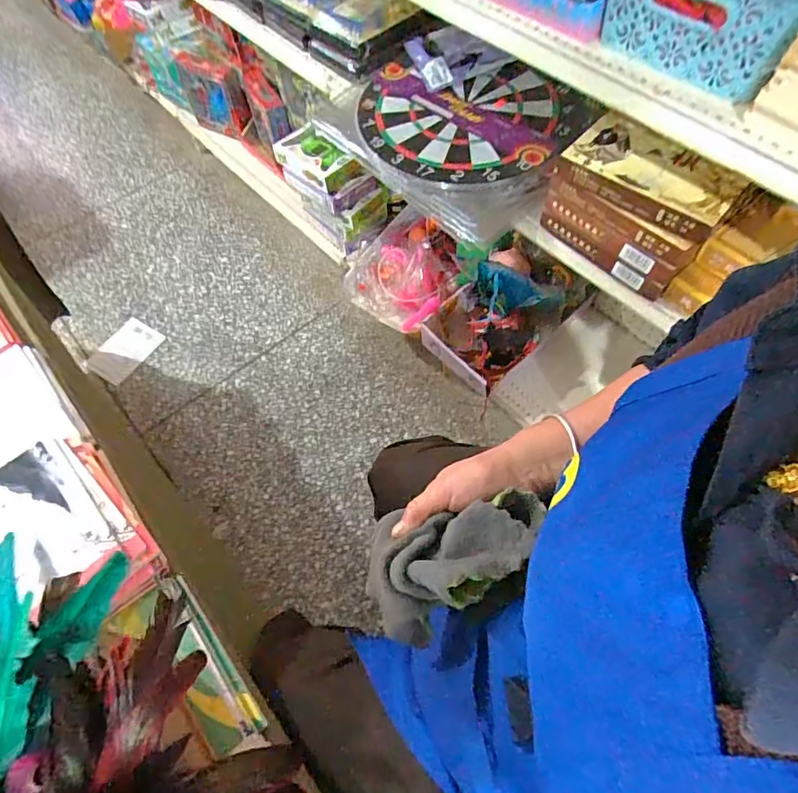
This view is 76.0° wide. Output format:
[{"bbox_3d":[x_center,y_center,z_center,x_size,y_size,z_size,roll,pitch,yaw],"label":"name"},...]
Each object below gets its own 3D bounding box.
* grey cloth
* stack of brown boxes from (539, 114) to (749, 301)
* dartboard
[{"bbox_3d":[0.041,0.127,0.389,0.132,0.086,0.093,-2,60,2],"label":"grey cloth"},{"bbox_3d":[0.304,-0.247,0.669,0.094,0.131,0.206,-40,66,-18],"label":"stack of brown boxes"},{"bbox_3d":[0.095,-0.463,0.831,0.358,0.039,0.295,42,79,13],"label":"dartboard"}]

